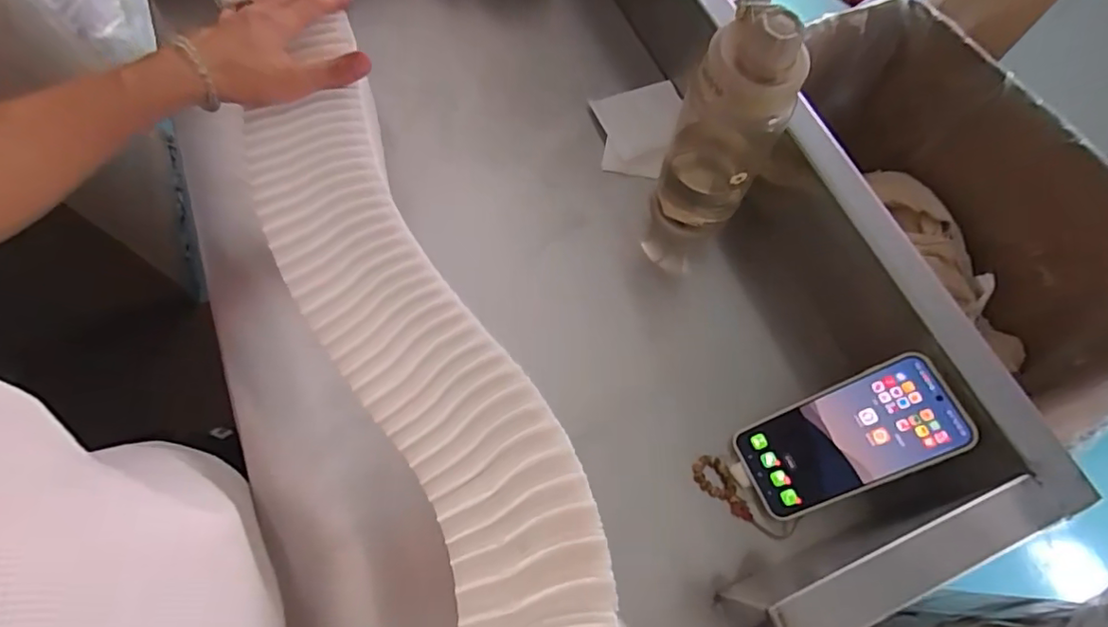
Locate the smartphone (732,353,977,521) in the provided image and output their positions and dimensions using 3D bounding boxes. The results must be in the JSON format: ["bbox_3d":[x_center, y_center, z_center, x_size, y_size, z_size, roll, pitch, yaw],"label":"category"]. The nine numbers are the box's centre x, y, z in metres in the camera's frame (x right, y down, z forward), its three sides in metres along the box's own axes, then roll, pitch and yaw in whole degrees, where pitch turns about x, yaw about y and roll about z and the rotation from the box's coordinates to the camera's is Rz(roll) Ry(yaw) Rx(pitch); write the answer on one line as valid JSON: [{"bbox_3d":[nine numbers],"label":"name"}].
[{"bbox_3d":[0.218,0.094,0.417,0.153,0.005,0.073,-31,68,21],"label":"smartphone"}]

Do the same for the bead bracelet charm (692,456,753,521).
[{"bbox_3d":[0.136,0.140,0.443,0.025,0.010,0.057,-37,73,-15],"label":"bead bracelet charm"}]

